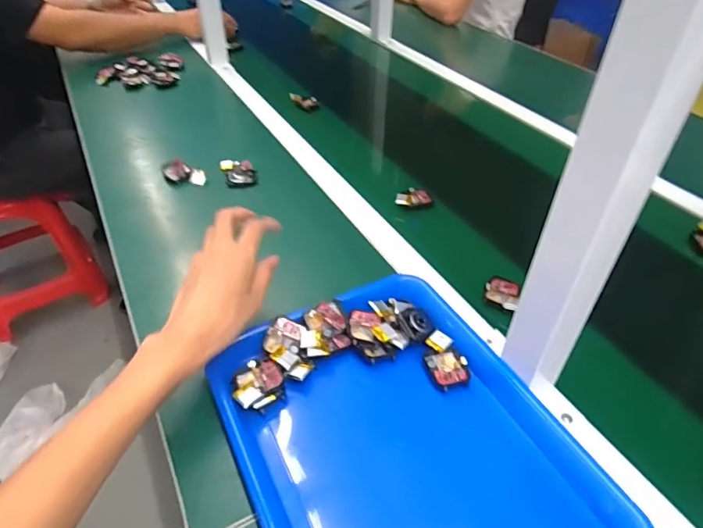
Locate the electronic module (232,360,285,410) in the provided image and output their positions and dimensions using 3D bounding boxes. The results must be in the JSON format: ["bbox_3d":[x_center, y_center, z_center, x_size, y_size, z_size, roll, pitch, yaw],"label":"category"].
[{"bbox_3d":[-0.086,0.110,0.444,0.046,0.015,0.045,-17,46,-19],"label":"electronic module"}]

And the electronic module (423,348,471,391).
[{"bbox_3d":[0.094,0.101,0.472,0.039,0.008,0.043,-5,43,-7],"label":"electronic module"}]

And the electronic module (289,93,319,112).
[{"bbox_3d":[-0.092,-0.321,0.950,0.060,0.018,0.030,22,44,2],"label":"electronic module"}]

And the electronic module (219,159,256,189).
[{"bbox_3d":[-0.175,-0.141,0.753,0.048,0.012,0.076,-15,45,-17],"label":"electronic module"}]

